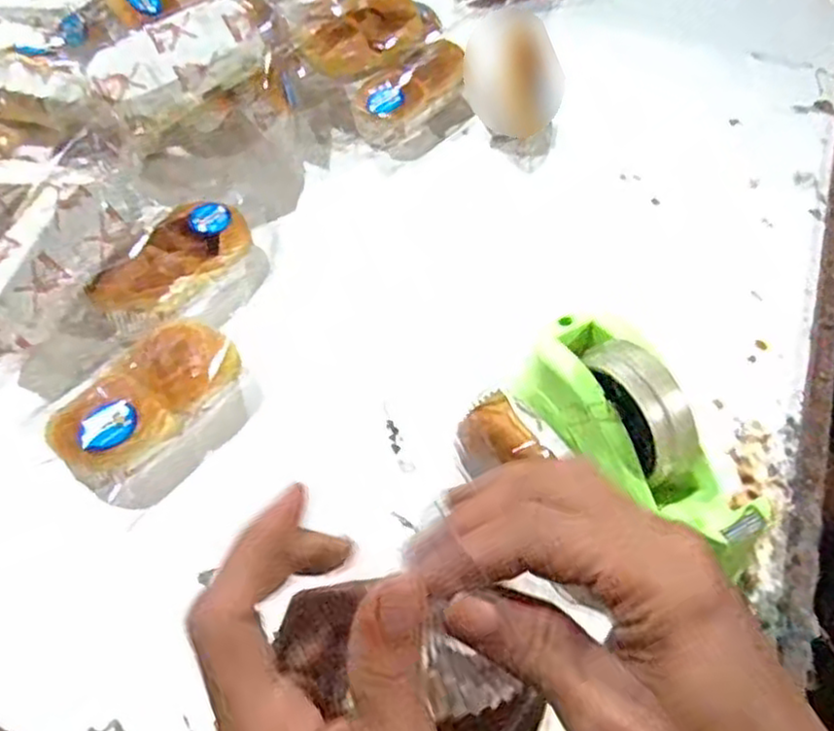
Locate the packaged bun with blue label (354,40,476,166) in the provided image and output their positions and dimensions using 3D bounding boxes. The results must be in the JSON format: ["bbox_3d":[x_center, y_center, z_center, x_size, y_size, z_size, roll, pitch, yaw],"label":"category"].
[{"bbox_3d":[0.003,-0.274,0.749,0.081,0.050,0.139,39,62,23],"label":"packaged bun with blue label"}]

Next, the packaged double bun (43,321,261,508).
[{"bbox_3d":[-0.188,0.026,0.522,0.094,0.051,0.139,30,60,15],"label":"packaged double bun"}]

